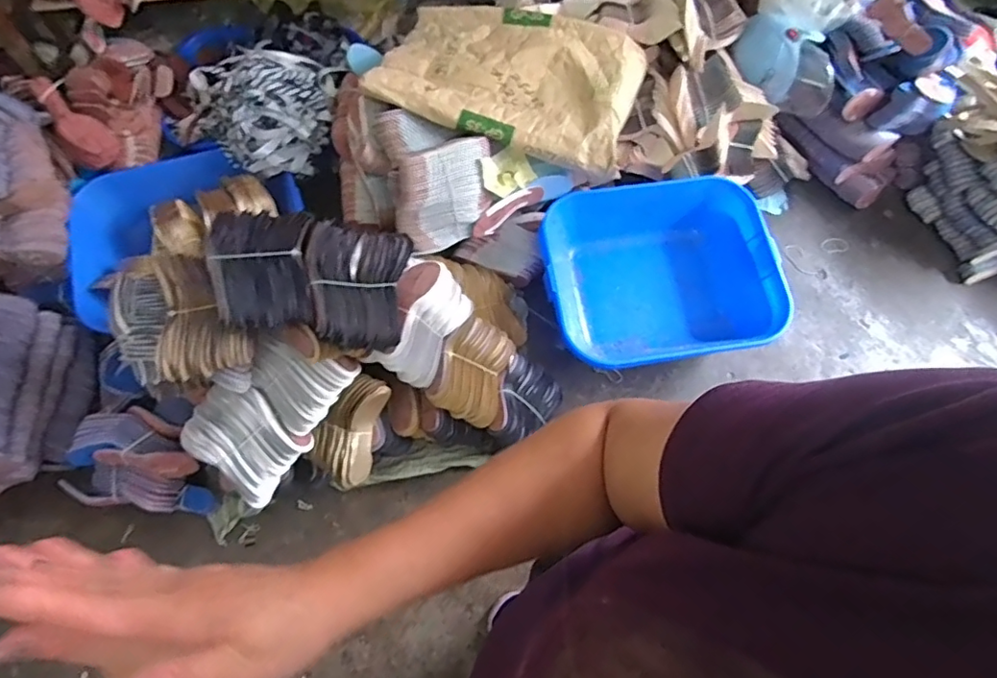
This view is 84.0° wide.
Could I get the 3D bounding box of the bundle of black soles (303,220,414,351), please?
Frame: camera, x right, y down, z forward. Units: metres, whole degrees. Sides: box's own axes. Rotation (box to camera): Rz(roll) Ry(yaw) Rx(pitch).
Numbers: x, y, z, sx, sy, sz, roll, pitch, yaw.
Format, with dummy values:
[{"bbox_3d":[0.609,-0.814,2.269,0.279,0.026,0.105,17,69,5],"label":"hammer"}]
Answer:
[{"bbox_3d":[-0.287,-0.106,1.115,0.205,0.090,0.248,6,87,-27],"label":"bundle of black soles"}]

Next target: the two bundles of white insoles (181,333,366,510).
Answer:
[{"bbox_3d":[-0.504,0.157,1.219,0.239,0.090,0.384,39,97,-7],"label":"two bundles of white insoles"}]

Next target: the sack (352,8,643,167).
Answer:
[{"bbox_3d":[0.046,-0.762,1.525,0.674,0.091,0.505,13,66,4],"label":"sack"}]

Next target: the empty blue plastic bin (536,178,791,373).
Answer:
[{"bbox_3d":[0.442,-0.181,1.554,0.607,0.215,0.496,-9,67,-5],"label":"empty blue plastic bin"}]

